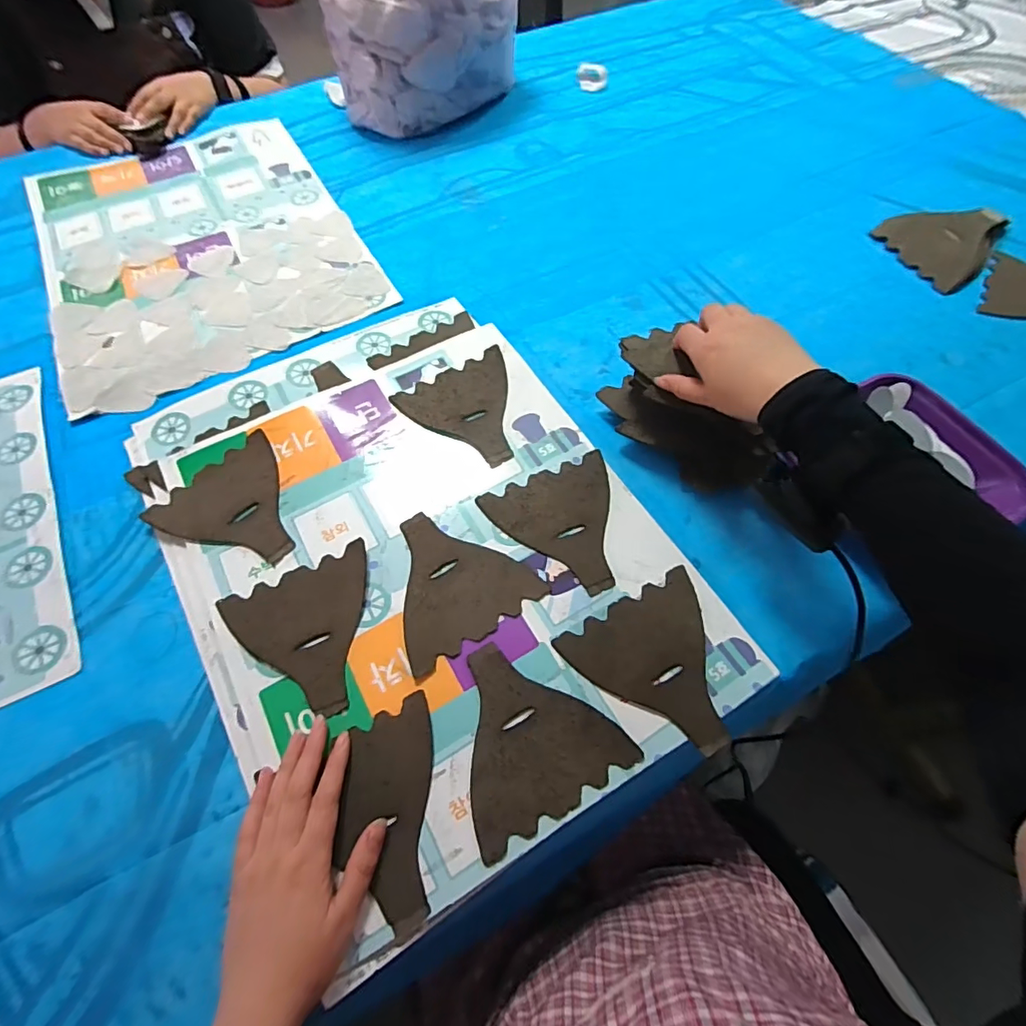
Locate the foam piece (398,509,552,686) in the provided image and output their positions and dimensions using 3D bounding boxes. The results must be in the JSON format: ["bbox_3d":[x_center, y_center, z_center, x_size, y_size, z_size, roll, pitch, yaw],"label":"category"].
[{"bbox_3d":[-0.058,0.055,0.450,0.126,0.004,0.129,-32,67,-15],"label":"foam piece"}]

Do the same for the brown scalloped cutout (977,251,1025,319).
[{"bbox_3d":[0.656,-0.289,0.639,0.116,0.017,0.118,13,64,7],"label":"brown scalloped cutout"}]

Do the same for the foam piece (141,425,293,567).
[{"bbox_3d":[-0.259,-0.003,0.479,0.132,0.007,0.126,38,69,18],"label":"foam piece"}]

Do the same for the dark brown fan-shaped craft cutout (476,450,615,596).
[{"bbox_3d":[0.052,0.014,0.473,0.124,0.004,0.130,-21,65,-10],"label":"dark brown fan-shaped craft cutout"}]

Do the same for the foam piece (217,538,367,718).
[{"bbox_3d":[-0.169,0.104,0.424,0.121,0.004,0.128,-23,65,-11],"label":"foam piece"}]

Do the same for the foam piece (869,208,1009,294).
[{"bbox_3d":[0.559,-0.338,0.653,0.145,0.019,0.119,3,79,10],"label":"foam piece"}]

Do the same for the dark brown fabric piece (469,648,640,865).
[{"bbox_3d":[0.009,0.164,0.388,0.127,0.008,0.129,-27,66,-13],"label":"dark brown fabric piece"}]

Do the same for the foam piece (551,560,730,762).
[{"bbox_3d":[0.122,0.128,0.409,0.124,0.007,0.128,-26,65,-12],"label":"foam piece"}]

